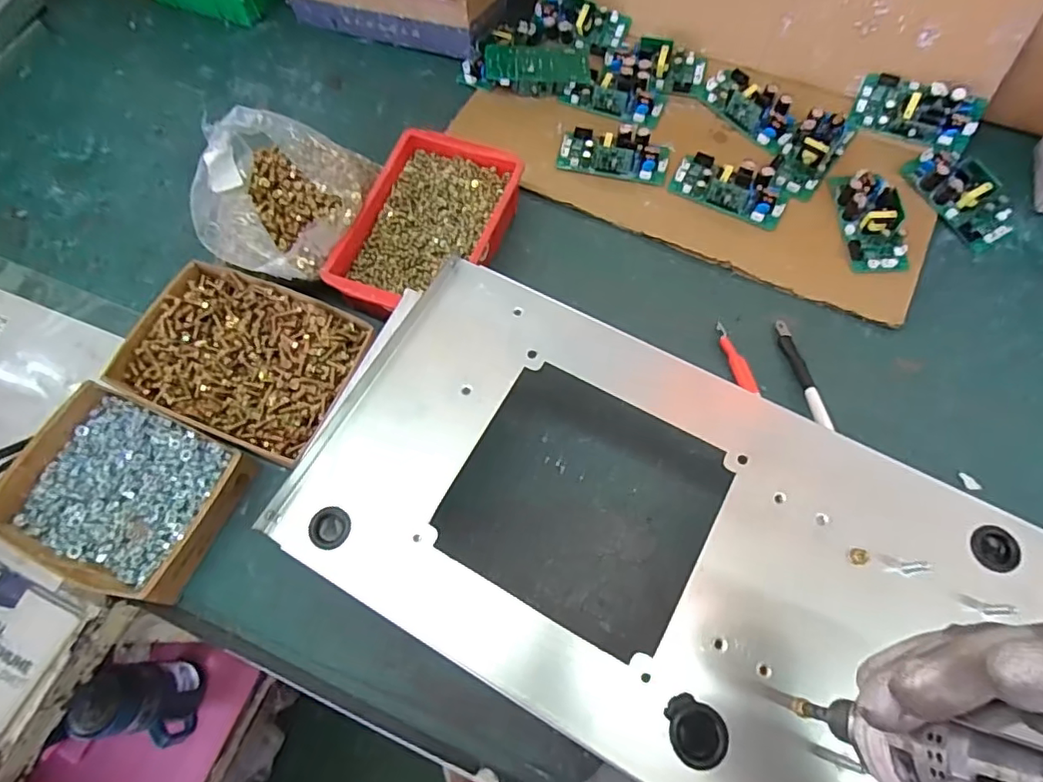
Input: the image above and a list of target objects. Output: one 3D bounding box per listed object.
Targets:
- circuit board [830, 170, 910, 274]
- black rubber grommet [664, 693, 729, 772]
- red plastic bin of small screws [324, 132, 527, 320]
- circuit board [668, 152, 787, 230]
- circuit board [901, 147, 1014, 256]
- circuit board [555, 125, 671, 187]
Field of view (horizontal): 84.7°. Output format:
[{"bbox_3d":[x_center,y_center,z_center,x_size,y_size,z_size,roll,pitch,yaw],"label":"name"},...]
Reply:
[{"bbox_3d":[0.354,-0.177,0.577,0.052,0.027,0.118,-2,69,2],"label":"circuit board"},{"bbox_3d":[0.092,0.180,0.300,0.033,0.005,0.030,-1,68,2],"label":"black rubber grommet"},{"bbox_3d":[-0.090,-0.157,0.573,0.130,0.058,0.200,19,71,10],"label":"red plastic bin of small screws"},{"bbox_3d":[0.220,-0.216,0.599,0.117,0.027,0.056,29,73,13],"label":"circuit board"},{"bbox_3d":[0.451,-0.201,0.583,0.054,0.030,0.117,-28,70,-8],"label":"circuit board"},{"bbox_3d":[0.101,-0.261,0.620,0.116,0.027,0.052,13,70,8],"label":"circuit board"}]

